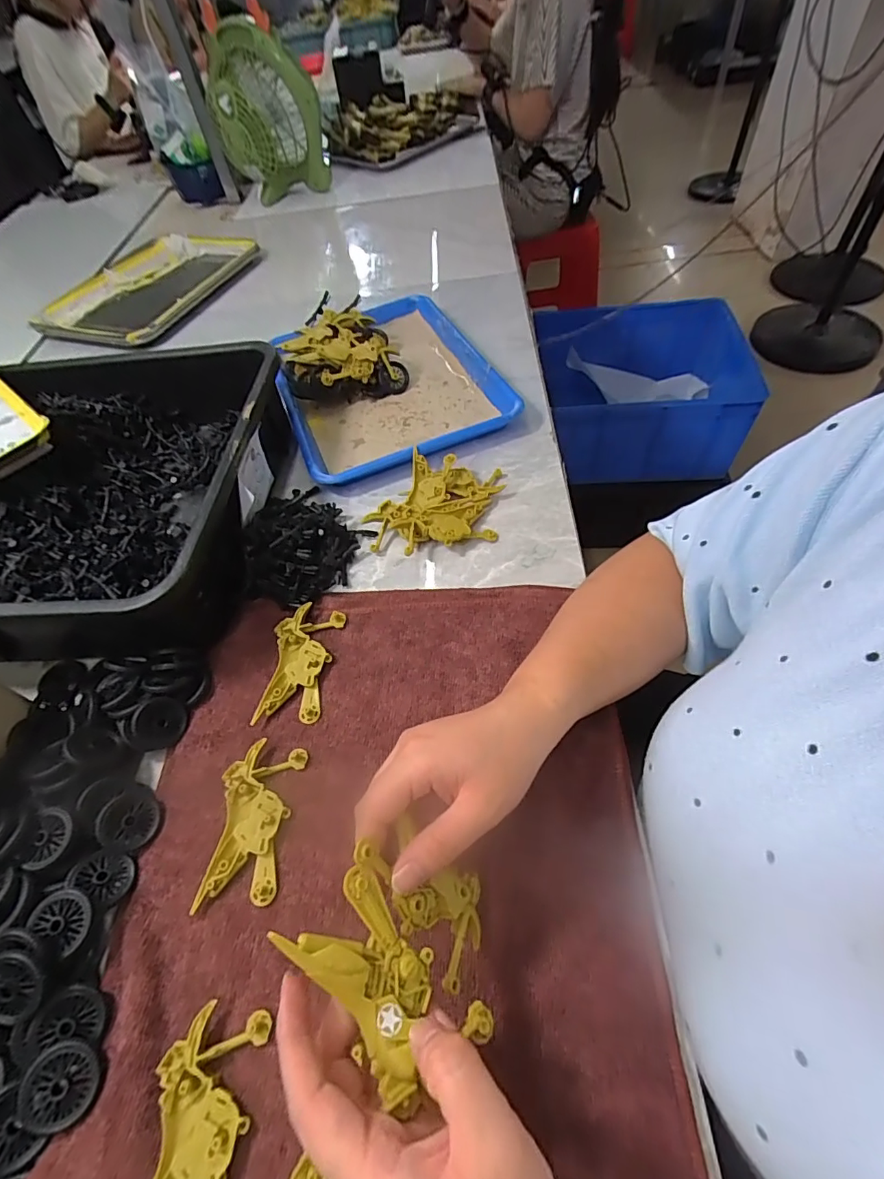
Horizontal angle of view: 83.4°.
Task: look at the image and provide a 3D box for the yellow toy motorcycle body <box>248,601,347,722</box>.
[{"bbox_3d":[-0.116,0.059,0.409,0.050,0.012,0.100,3,55,10],"label":"yellow toy motorcycle body"}]

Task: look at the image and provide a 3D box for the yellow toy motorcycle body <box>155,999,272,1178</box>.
[{"bbox_3d":[-0.124,0.279,0.254,0.051,0.011,0.098,-2,54,6],"label":"yellow toy motorcycle body"}]

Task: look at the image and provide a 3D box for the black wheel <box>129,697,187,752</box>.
[{"bbox_3d":[-0.218,0.103,0.379,0.010,0.037,0.041,-5,46,58],"label":"black wheel"}]

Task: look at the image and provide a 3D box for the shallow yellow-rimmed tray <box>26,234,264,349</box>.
[{"bbox_3d":[-0.510,-0.538,0.873,0.294,0.026,0.356,14,58,17],"label":"shallow yellow-rimmed tray"}]

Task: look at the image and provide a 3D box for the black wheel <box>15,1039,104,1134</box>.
[{"bbox_3d":[-0.206,0.268,0.268,0.039,0.005,0.036,9,61,-3],"label":"black wheel"}]

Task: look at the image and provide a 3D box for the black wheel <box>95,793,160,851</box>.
[{"bbox_3d":[-0.215,0.159,0.343,0.037,0.008,0.035,26,59,-16],"label":"black wheel"}]

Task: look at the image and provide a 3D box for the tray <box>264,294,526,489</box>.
[{"bbox_3d":[-0.081,-0.273,0.635,0.248,0.034,0.337,-22,55,-8],"label":"tray"}]

